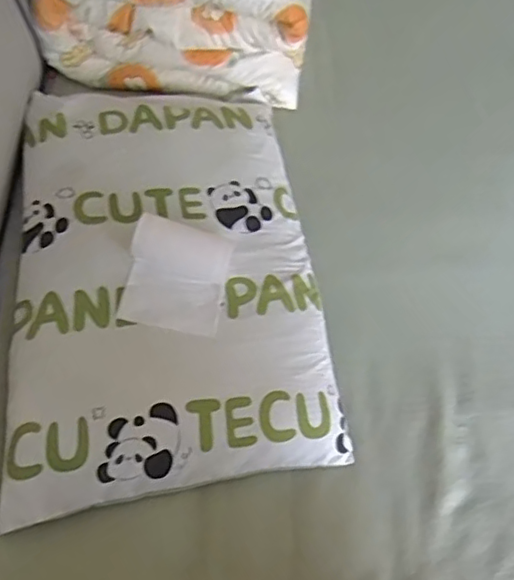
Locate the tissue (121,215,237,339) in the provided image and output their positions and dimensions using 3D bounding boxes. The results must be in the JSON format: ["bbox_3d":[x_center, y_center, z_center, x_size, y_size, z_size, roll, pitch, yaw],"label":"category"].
[{"bbox_3d":[-0.106,-0.023,0.804,0.129,0.063,0.148,8,59,3],"label":"tissue"}]

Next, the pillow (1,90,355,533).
[{"bbox_3d":[-0.131,-0.038,0.870,0.425,0.099,0.643,-8,58,-8],"label":"pillow"}]

